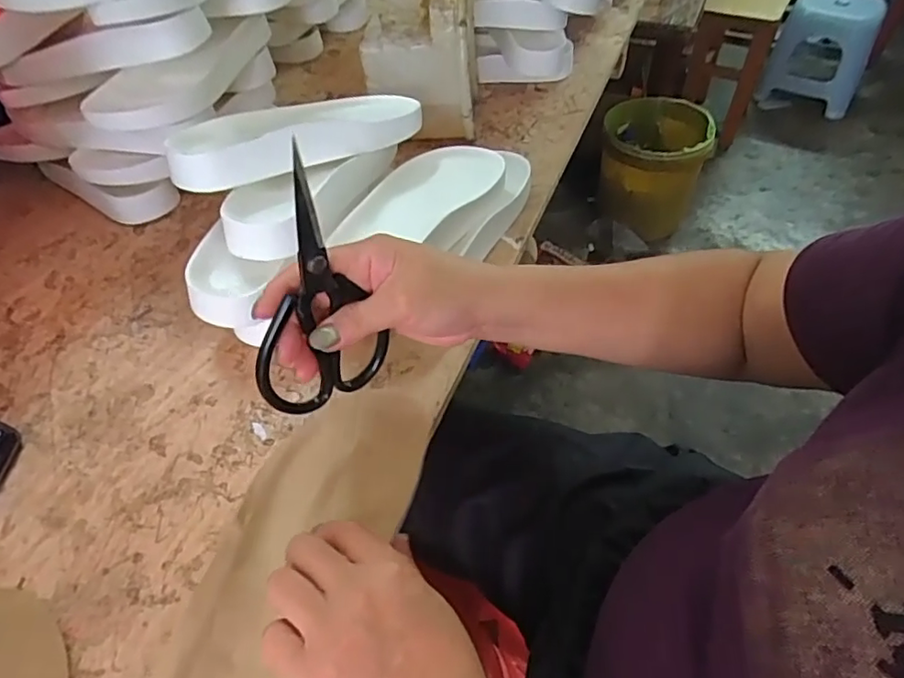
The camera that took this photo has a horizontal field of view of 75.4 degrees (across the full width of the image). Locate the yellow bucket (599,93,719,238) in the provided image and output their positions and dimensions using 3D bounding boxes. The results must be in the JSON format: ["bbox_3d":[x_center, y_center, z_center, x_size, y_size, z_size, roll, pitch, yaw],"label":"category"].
[{"bbox_3d":[0.525,-0.459,1.564,0.253,0.263,0.328,7,50,9],"label":"yellow bucket"}]

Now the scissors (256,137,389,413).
[{"bbox_3d":[-0.079,-0.026,0.340,0.081,0.171,0.013,-17,44,-24],"label":"scissors"}]

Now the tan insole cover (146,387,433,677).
[{"bbox_3d":[-0.093,0.132,0.354,0.091,0.022,0.248,15,51,15],"label":"tan insole cover"}]

